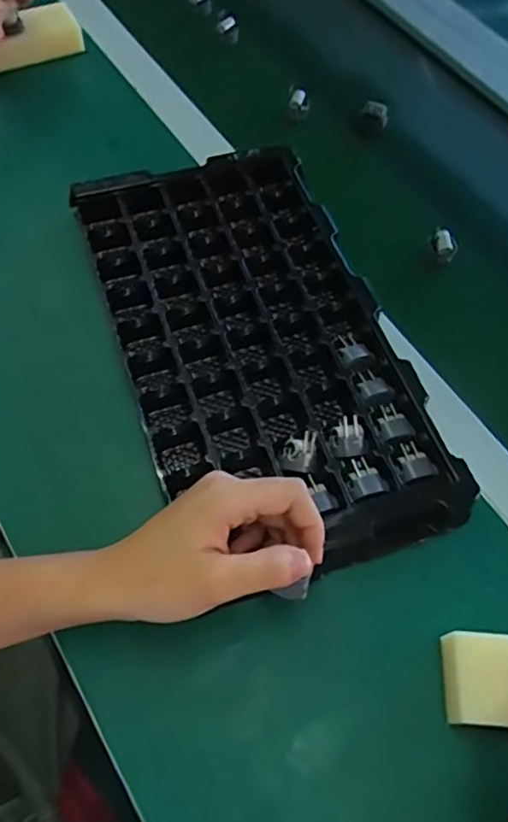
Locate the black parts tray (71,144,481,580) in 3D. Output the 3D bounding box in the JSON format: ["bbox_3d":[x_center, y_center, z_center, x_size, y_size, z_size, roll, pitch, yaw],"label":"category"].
[{"bbox_3d":[0.000,-0.054,0.470,0.190,0.037,0.358,-17,64,-12],"label":"black parts tray"}]

